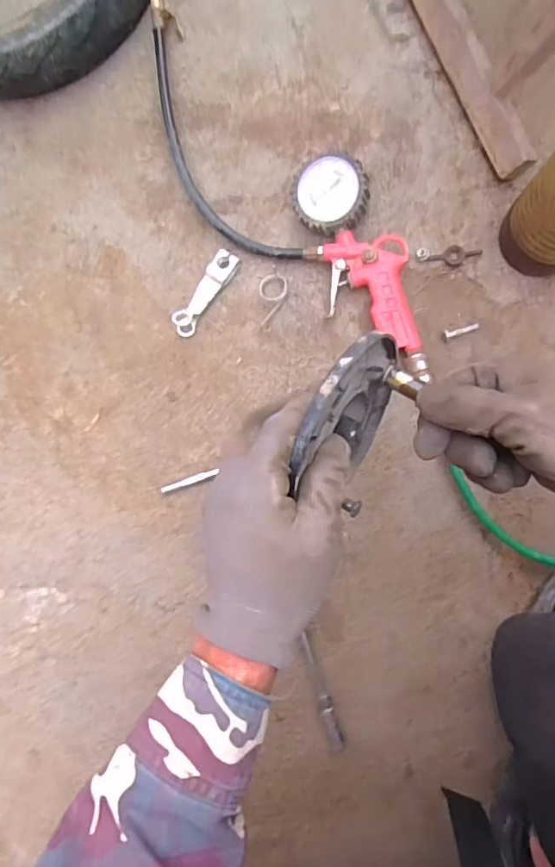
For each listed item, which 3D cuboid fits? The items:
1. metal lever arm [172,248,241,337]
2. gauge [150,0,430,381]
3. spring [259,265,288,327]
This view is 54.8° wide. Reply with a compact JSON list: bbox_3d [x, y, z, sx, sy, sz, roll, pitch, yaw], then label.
[{"bbox_3d":[-0.073,-0.142,0.545,0.027,0.017,0.093,34,88,2],"label":"metal lever arm"},{"bbox_3d":[0.002,-0.236,0.521,0.440,0.053,0.127,43,88,2],"label":"gauge"},{"bbox_3d":[-0.004,-0.137,0.531,0.028,0.012,0.056,-3,87,0],"label":"spring"}]

